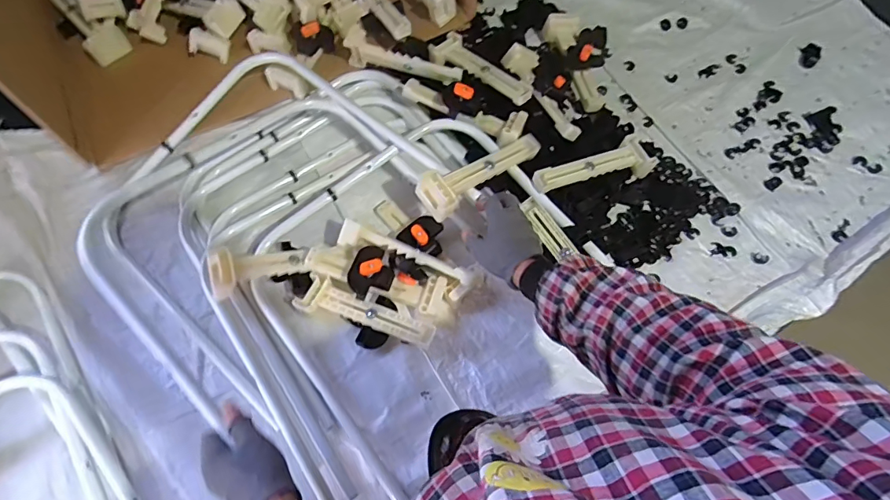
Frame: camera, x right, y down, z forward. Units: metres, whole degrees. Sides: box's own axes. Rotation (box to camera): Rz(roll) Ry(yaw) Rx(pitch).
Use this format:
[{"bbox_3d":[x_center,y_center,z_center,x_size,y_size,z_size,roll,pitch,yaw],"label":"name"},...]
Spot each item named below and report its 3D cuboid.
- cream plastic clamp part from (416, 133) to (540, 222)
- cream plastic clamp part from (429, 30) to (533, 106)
[{"bbox_3d":[0.057,-0.116,0.671,0.204,0.028,0.065,-31,72,-22],"label":"cream plastic clamp part"},{"bbox_3d":[0.054,-0.296,0.767,0.065,0.041,0.194,-39,73,-13],"label":"cream plastic clamp part"}]

